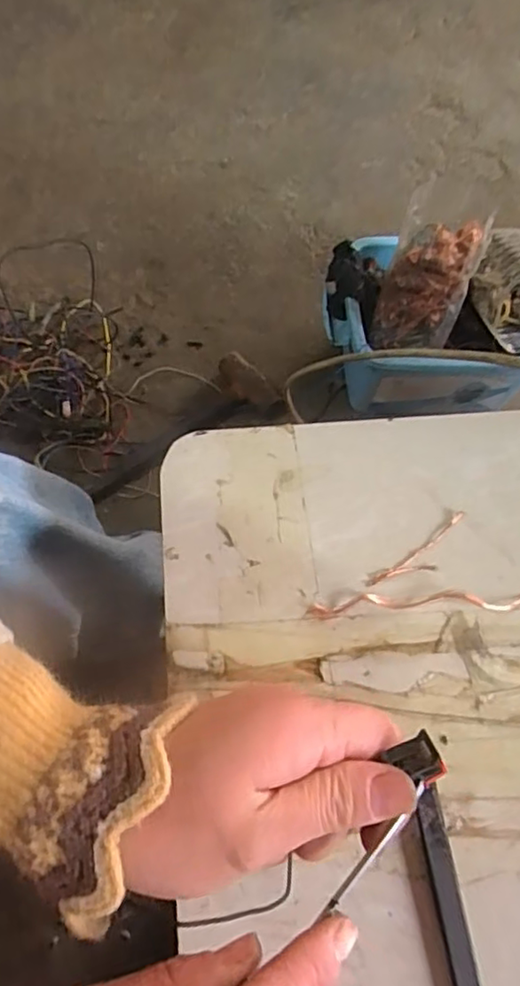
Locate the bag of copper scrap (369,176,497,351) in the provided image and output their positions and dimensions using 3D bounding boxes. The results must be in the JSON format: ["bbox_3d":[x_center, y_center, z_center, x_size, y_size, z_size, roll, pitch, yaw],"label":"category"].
[{"bbox_3d":[0.190,-0.241,0.715,0.094,0.124,0.113,21,67,8],"label":"bag of copper scrap"}]

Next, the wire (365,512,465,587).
[{"bbox_3d":[0.087,0.034,0.330,0.067,0.004,0.017,-34,71,-15],"label":"wire"}]

